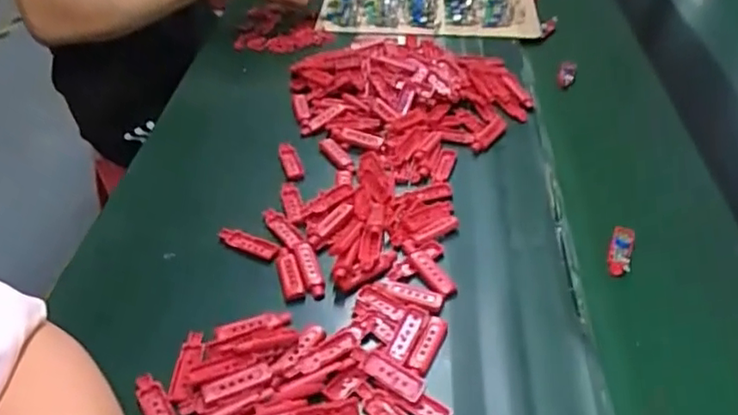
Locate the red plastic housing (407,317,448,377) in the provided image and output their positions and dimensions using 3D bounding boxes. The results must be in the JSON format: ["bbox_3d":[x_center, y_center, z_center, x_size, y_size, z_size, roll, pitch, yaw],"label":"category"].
[{"bbox_3d":[0.041,0.098,0.436,0.016,0.011,0.050,16,42,17],"label":"red plastic housing"}]

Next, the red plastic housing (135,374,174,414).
[{"bbox_3d":[-0.137,0.129,0.402,0.016,0.013,0.049,-21,45,-25],"label":"red plastic housing"}]

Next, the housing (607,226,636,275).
[{"bbox_3d":[0.207,0.034,0.514,0.018,0.012,0.048,16,56,17],"label":"housing"}]

